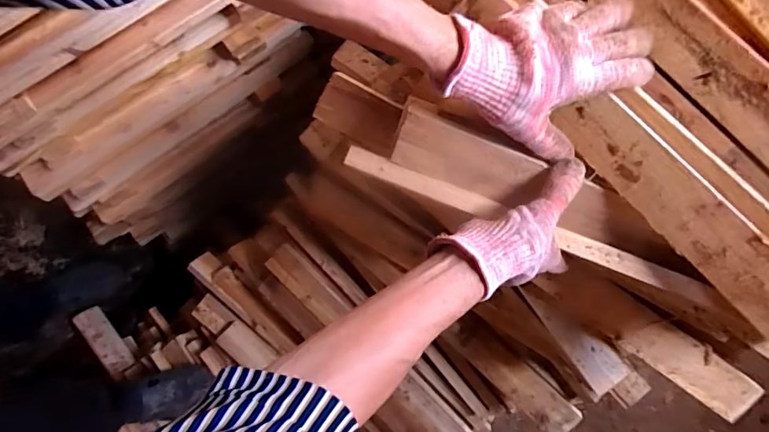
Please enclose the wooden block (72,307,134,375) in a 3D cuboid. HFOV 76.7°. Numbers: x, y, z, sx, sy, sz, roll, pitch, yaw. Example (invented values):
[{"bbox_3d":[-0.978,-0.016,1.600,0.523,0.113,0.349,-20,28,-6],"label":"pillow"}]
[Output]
[{"bbox_3d":[-0.600,0.266,1.038,0.055,0.013,0.151,-36,81,-23],"label":"wooden block"}]

